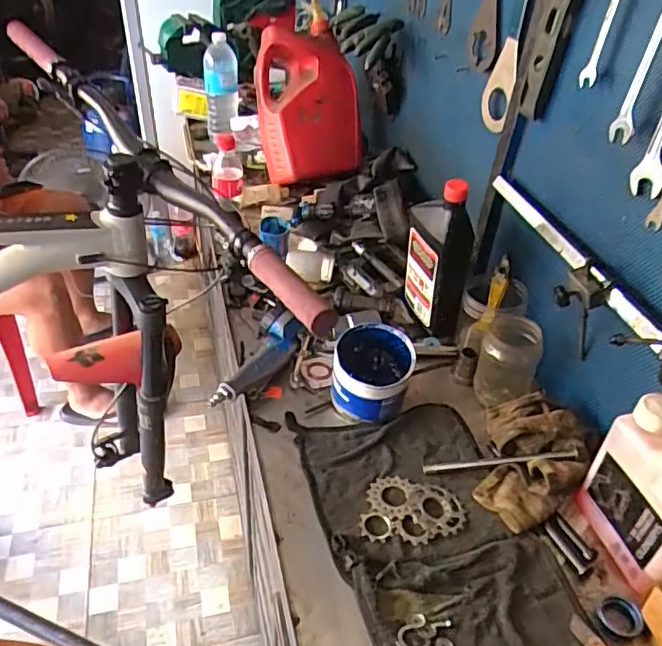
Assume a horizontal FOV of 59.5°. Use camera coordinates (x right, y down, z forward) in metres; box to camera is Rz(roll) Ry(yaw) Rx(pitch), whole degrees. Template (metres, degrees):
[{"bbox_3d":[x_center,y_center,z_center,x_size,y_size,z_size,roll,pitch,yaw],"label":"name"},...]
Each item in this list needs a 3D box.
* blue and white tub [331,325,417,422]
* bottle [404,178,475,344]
[{"bbox_3d":[0.053,0.070,0.753,0.096,0.101,0.099,4,38,-3],"label":"blue and white tub"},{"bbox_3d":[0.155,-0.095,0.836,0.062,0.234,0.113,-5,39,-14],"label":"bottle"}]

